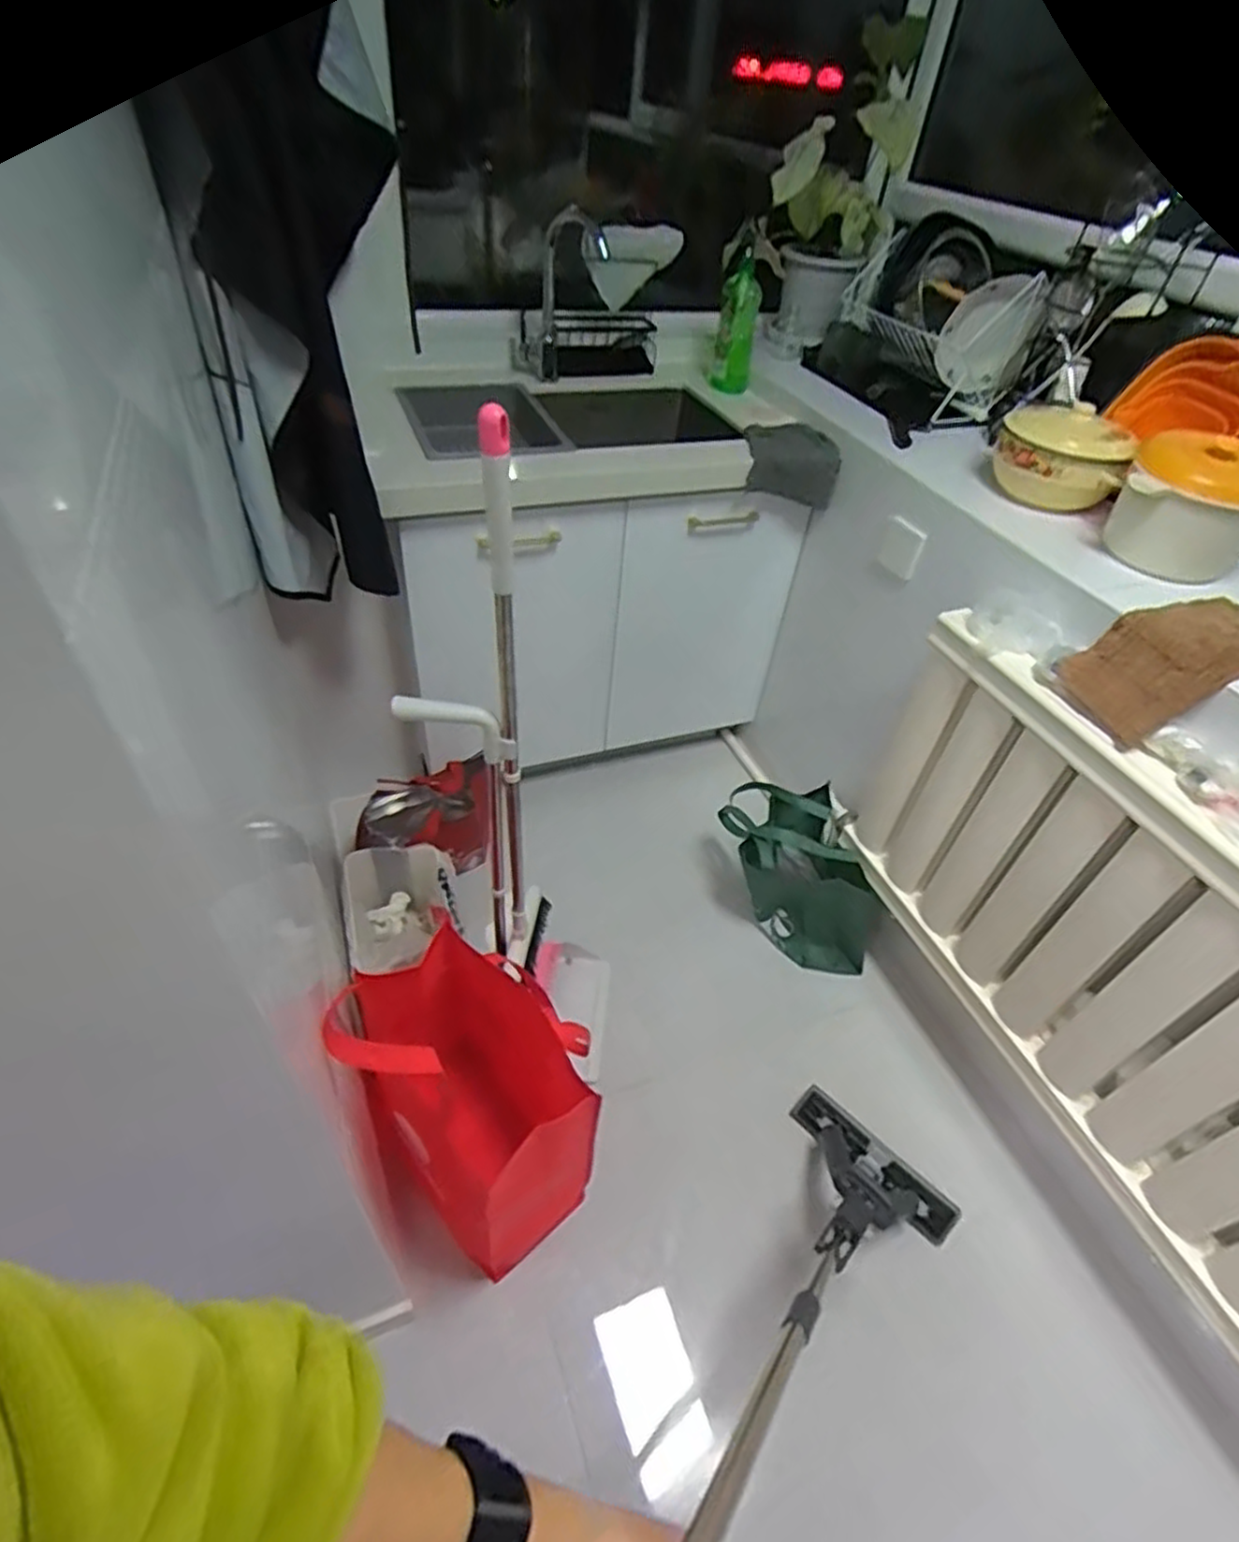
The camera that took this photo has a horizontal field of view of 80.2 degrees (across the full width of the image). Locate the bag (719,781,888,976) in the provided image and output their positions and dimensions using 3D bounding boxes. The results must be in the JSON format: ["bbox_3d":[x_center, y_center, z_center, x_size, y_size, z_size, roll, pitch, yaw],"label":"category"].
[{"bbox_3d":[0.368,0.205,1.511,0.361,0.277,0.214,23,47,18],"label":"bag"}]

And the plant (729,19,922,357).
[{"bbox_3d":[0.401,-1.163,1.493,0.313,0.504,0.332,13,44,8],"label":"plant"}]

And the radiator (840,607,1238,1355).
[{"bbox_3d":[0.670,0.272,1.000,0.062,0.535,0.990,-15,47,-19],"label":"radiator"}]

